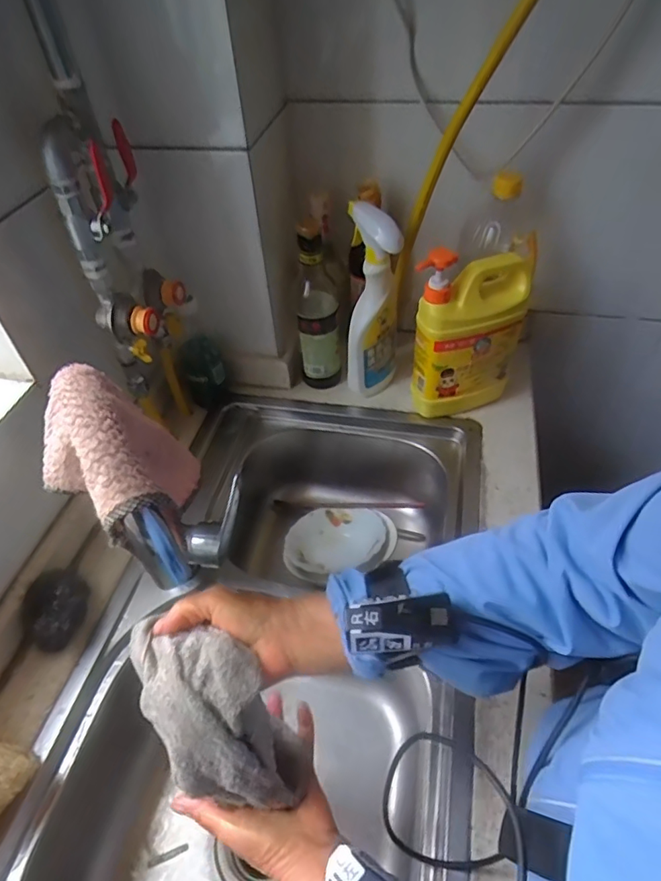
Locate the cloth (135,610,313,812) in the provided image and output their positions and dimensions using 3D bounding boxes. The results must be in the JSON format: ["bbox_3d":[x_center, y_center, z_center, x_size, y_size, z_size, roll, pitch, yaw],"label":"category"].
[{"bbox_3d":[-0.077,0.217,0.397,0.083,0.181,0.080,8,42,49],"label":"cloth"}]

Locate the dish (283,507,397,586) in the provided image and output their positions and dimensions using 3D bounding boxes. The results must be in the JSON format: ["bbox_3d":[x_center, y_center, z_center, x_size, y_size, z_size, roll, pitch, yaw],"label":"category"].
[{"bbox_3d":[0.016,0.164,0.810,0.166,0.046,0.158,-9,27,5],"label":"dish"}]

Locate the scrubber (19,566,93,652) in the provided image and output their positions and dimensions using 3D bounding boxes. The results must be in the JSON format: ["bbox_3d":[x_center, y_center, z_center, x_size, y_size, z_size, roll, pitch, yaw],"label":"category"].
[{"bbox_3d":[-0.299,0.189,0.588,0.061,0.055,0.084,0,47,4],"label":"scrubber"}]

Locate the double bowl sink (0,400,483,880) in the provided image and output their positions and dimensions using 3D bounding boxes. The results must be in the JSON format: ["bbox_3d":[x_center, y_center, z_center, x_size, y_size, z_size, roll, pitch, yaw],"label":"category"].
[{"bbox_3d":[-0.046,0.294,0.661,0.414,0.232,0.755,5,48,8],"label":"double bowl sink"}]

